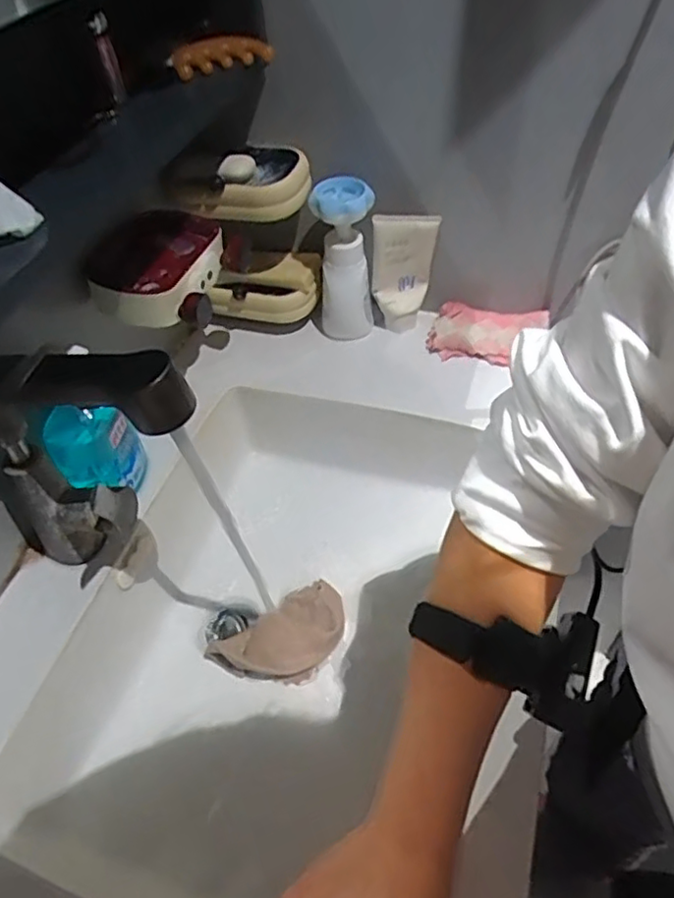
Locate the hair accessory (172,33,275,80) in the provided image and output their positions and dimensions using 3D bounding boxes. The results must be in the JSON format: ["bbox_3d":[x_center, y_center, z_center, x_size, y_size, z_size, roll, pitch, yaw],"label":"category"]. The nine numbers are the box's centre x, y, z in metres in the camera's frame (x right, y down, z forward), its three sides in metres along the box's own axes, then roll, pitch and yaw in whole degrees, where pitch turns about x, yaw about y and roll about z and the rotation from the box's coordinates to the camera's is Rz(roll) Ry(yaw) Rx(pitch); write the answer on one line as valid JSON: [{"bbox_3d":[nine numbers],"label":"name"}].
[{"bbox_3d":[-0.108,-0.379,0.609,0.102,0.030,0.021,-37,55,-26],"label":"hair accessory"}]

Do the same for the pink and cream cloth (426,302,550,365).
[{"bbox_3d":[0.187,-0.147,0.802,0.140,0.034,0.076,9,50,12],"label":"pink and cream cloth"}]

